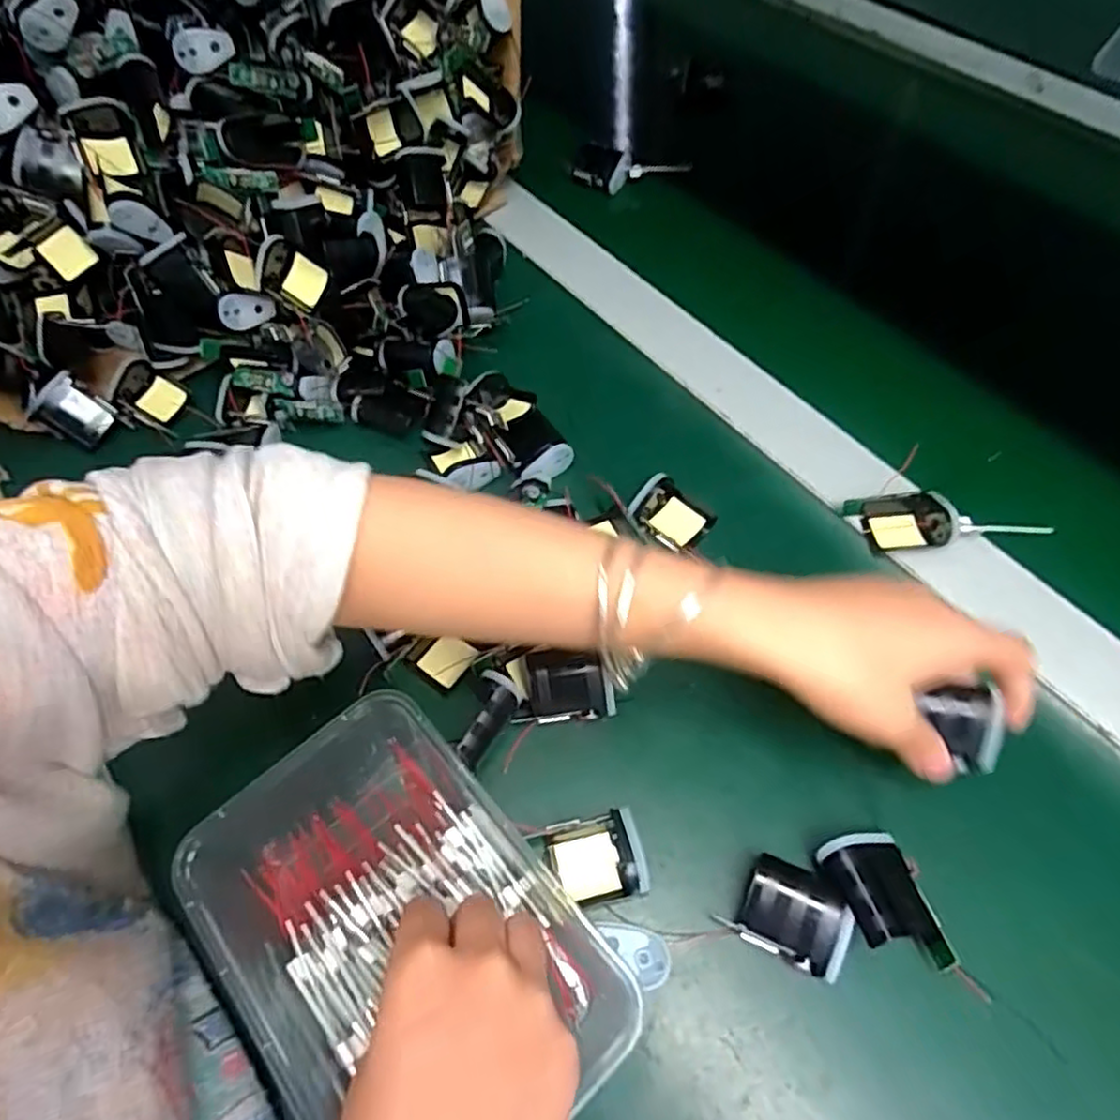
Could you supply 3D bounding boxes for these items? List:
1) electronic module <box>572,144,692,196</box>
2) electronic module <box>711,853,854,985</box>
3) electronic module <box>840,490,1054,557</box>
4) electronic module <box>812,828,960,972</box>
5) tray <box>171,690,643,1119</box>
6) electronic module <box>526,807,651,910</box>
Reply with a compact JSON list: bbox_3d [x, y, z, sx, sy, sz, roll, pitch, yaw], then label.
[{"bbox_3d":[0.060,-0.332,0.582,0.096,0.031,0.022,1,60,4],"label":"electronic module"},{"bbox_3d":[0.096,0.148,0.289,0.045,0.023,0.035,24,65,16],"label":"electronic module"},{"bbox_3d":[0.212,-0.022,0.386,0.096,0.021,0.037,-8,60,-1],"label":"electronic module"},{"bbox_3d":[0.135,0.141,0.285,0.036,0.030,0.054,-18,61,-6],"label":"electronic module"},{"bbox_3d":[-0.065,0.146,0.277,0.112,0.059,0.176,-38,64,-18],"label":"tray"},{"bbox_3d":[0.014,0.133,0.305,0.046,0.015,0.035,-14,60,-4],"label":"electronic module"}]

